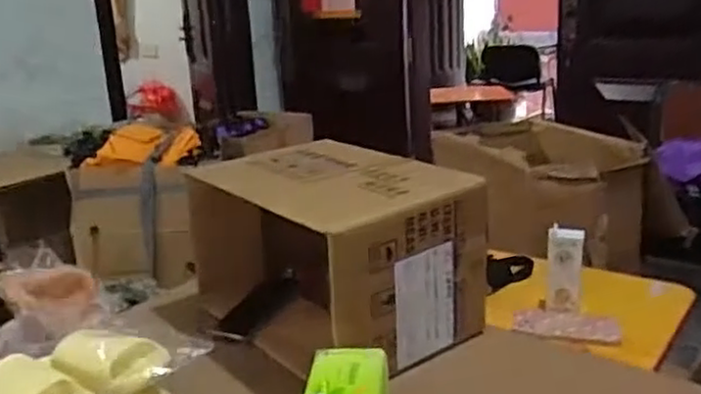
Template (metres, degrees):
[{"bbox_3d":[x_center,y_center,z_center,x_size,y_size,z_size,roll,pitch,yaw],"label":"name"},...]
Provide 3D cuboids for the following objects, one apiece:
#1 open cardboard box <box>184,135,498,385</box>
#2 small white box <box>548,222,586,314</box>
[{"bbox_3d":[-0.035,0.078,1.086,0.256,0.251,0.413,-15,20,-36],"label":"open cardboard box"},{"bbox_3d":[0.342,0.125,1.131,0.057,0.150,0.031,1,17,12],"label":"small white box"}]

